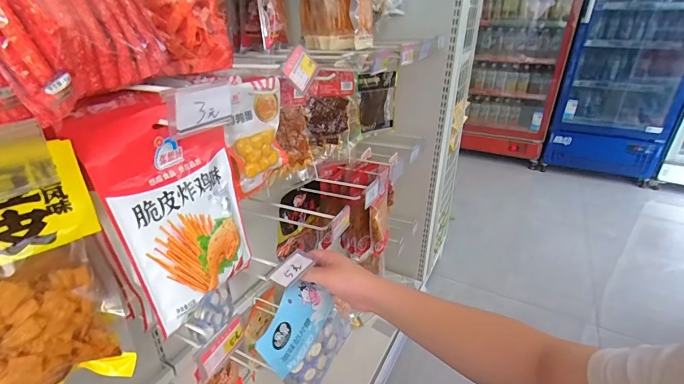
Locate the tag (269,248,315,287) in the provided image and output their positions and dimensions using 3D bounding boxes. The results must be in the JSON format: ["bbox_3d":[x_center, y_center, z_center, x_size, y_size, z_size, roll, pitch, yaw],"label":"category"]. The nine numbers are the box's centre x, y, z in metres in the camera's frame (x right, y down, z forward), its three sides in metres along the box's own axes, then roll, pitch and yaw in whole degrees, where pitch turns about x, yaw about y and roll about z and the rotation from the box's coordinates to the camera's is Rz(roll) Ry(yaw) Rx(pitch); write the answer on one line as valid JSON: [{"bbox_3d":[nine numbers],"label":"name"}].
[{"bbox_3d":[-0.079,0.119,0.557,0.040,0.008,0.075,26,35,19],"label":"tag"}]

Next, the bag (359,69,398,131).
[{"bbox_3d":[0.107,-0.269,1.072,0.132,0.178,0.034,-20,34,-34],"label":"bag"}]

